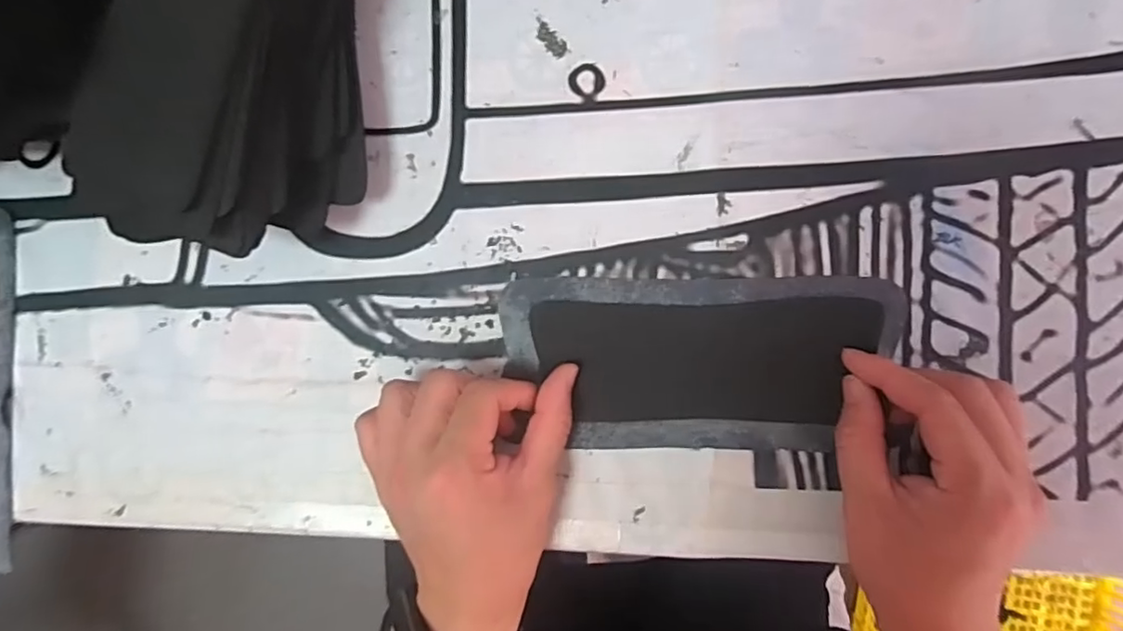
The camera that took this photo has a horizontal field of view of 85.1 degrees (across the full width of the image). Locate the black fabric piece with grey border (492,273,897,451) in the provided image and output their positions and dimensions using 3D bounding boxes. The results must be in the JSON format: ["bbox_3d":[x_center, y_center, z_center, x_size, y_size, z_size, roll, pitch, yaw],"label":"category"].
[{"bbox_3d":[0.077,0.027,0.345,0.218,0.018,0.096,1,86,5],"label":"black fabric piece with grey border"}]

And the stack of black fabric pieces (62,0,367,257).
[{"bbox_3d":[-0.159,-0.148,0.317,0.100,0.117,0.232,8,89,4],"label":"stack of black fabric pieces"}]

